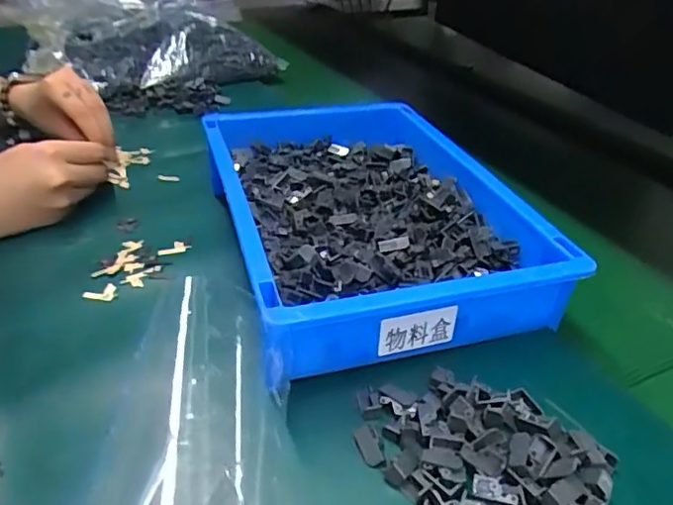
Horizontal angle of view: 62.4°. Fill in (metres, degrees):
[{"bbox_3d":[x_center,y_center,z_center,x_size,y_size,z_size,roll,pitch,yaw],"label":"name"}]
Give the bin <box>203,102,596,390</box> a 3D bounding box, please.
[{"bbox_3d":[0.015,-0.032,0.452,0.207,0.071,0.310,-10,36,-16],"label":"bin"}]

